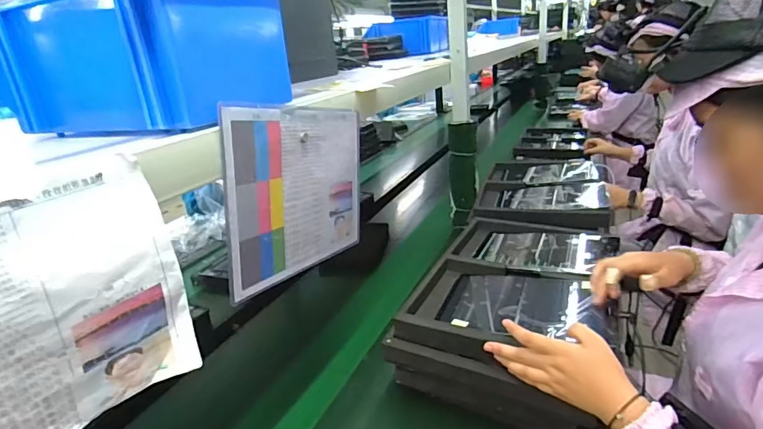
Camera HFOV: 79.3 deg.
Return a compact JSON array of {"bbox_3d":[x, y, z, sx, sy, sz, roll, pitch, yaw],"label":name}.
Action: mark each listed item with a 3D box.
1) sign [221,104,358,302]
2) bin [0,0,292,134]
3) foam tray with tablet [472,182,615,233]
[{"bbox_3d":[-0.101,-0.030,0.615,0.007,0.215,0.288,6,13,25],"label":"sign"},{"bbox_3d":[-0.286,-0.181,0.543,0.314,0.137,0.200,5,22,26],"label":"bin"},{"bbox_3d":[0.423,-0.035,1.232,0.350,0.048,0.255,5,22,25],"label":"foam tray with tablet"}]

